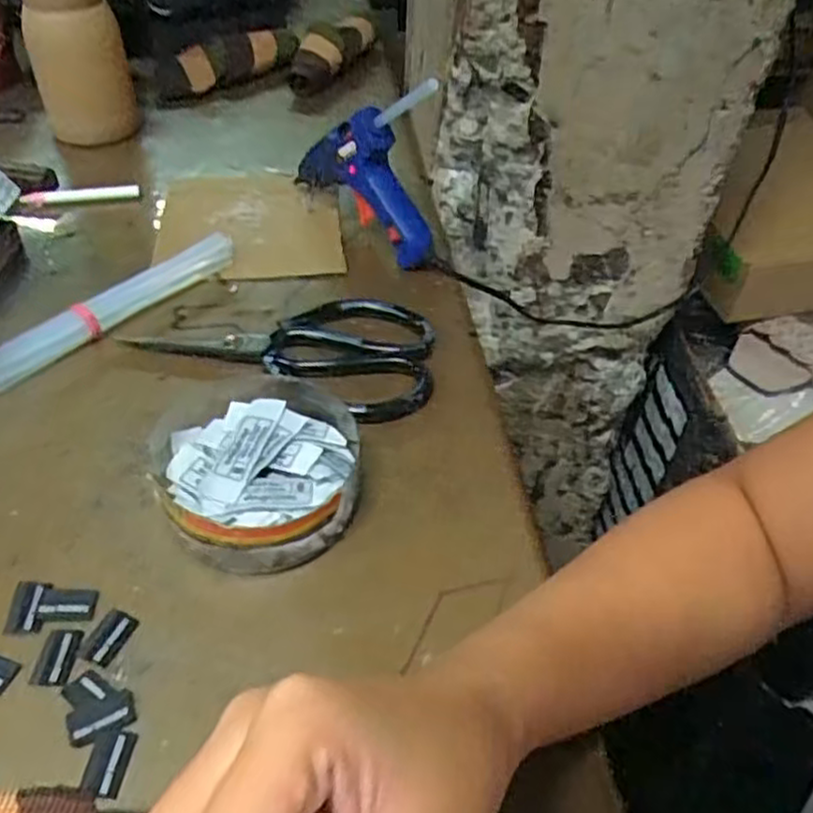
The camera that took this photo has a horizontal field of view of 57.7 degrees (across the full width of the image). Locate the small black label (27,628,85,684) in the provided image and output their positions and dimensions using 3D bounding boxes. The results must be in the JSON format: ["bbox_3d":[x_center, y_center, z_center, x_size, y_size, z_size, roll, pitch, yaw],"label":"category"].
[{"bbox_3d":[-0.147,0.105,0.310,0.015,0.004,0.024,6,45,1],"label":"small black label"}]

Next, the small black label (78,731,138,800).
[{"bbox_3d":[-0.114,0.135,0.281,0.014,0.005,0.024,7,45,2],"label":"small black label"}]

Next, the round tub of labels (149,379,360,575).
[{"bbox_3d":[-0.076,0.027,0.367,0.103,0.032,0.109,2,45,-2],"label":"round tub of labels"}]

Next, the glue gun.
[{"bbox_3d":[-0.033,-0.174,0.510,0.137,0.124,0.028,35,53,27],"label":"glue gun"}]

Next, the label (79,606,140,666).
[{"bbox_3d":[-0.128,0.099,0.317,0.016,0.004,0.024,24,54,9],"label":"label"}]

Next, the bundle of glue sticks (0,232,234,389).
[{"bbox_3d":[-0.179,-0.063,0.461,0.022,0.021,0.180,34,52,26],"label":"bundle of glue sticks"}]

